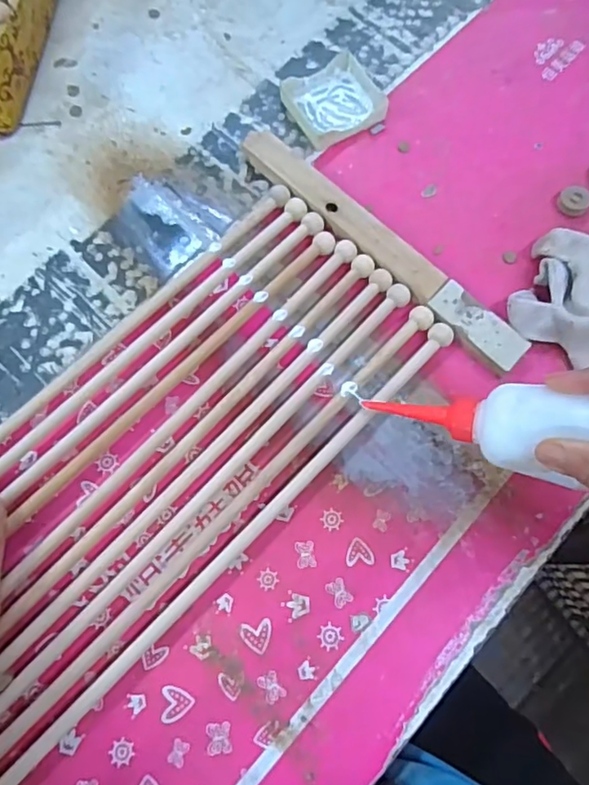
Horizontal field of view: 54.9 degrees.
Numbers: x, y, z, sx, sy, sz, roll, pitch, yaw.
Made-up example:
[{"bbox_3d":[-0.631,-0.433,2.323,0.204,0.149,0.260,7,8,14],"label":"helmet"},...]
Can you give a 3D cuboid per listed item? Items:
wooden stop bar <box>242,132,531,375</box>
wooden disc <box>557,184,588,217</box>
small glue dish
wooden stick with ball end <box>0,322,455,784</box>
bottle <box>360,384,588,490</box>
[{"bbox_3d":[0.068,-0.121,0.469,0.288,0.019,0.033,43,77,12],"label":"wooden stop bar"},{"bbox_3d":[0.241,-0.165,0.486,0.027,0.009,0.026,0,73,0],"label":"wooden disc"},{"bbox_3d":[0.036,-0.266,0.517,0.080,0.014,0.073,-30,75,-9],"label":"small glue dish"},{"bbox_3d":[-0.124,0.187,0.369,0.017,0.020,0.692,43,77,12],"label":"wooden stick with ball end"},{"bbox_3d":[0.130,0.023,0.367,0.172,0.040,0.049,4,69,37],"label":"bottle"}]

